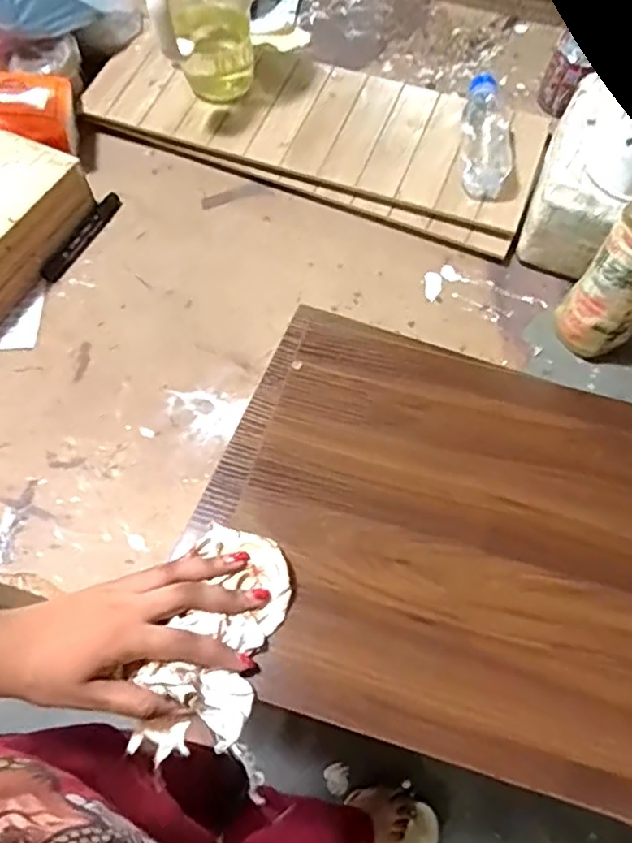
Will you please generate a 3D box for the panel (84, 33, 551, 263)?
[{"bbox_3d":[-0.002,-0.353,0.717,0.524,0.042,0.200,20,64,12],"label":"panel"}]

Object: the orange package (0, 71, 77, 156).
[{"bbox_3d":[-0.332,-0.339,0.664,0.122,0.042,0.108,-7,62,-2],"label":"orange package"}]

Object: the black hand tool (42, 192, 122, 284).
[{"bbox_3d":[-0.253,-0.202,0.663,0.015,0.019,0.124,23,65,14],"label":"black hand tool"}]

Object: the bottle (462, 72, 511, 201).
[{"bbox_3d":[0.184,-0.310,0.666,0.051,0.045,0.155,6,64,4],"label":"bottle"}]

